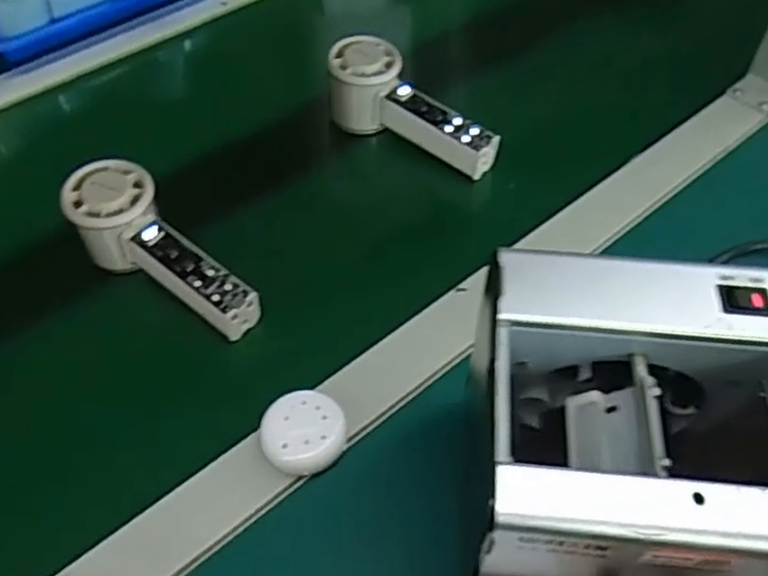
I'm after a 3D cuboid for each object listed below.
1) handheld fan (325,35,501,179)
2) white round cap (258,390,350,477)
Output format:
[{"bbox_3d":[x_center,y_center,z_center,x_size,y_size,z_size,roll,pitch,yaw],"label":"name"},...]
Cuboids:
[{"bbox_3d":[0.023,-0.145,0.572,0.151,0.074,0.049,25,50,24],"label":"handheld fan"},{"bbox_3d":[-0.045,0.083,0.409,0.046,0.020,0.045,0,44,0],"label":"white round cap"}]

